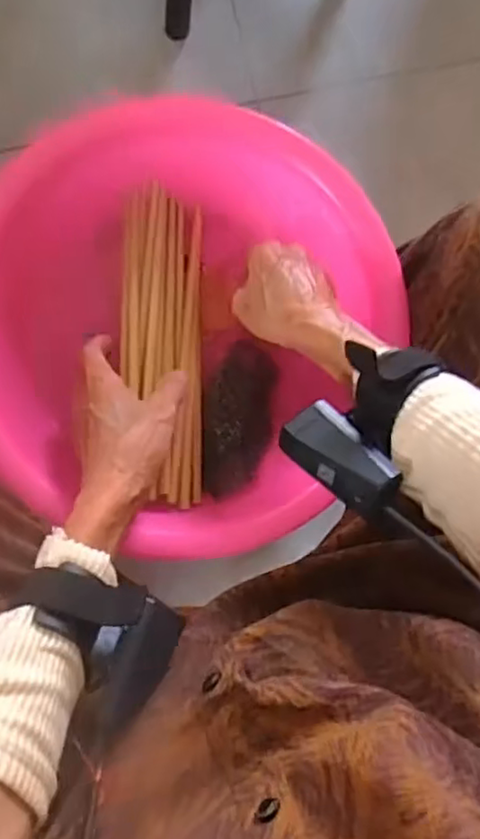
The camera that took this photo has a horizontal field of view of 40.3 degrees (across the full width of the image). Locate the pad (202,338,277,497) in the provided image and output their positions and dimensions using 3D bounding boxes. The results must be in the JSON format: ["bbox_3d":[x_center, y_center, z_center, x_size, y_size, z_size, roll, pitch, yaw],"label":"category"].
[{"bbox_3d":[-0.001,-0.002,0.509,0.052,0.008,0.126,13,71,-5],"label":"pad"}]

